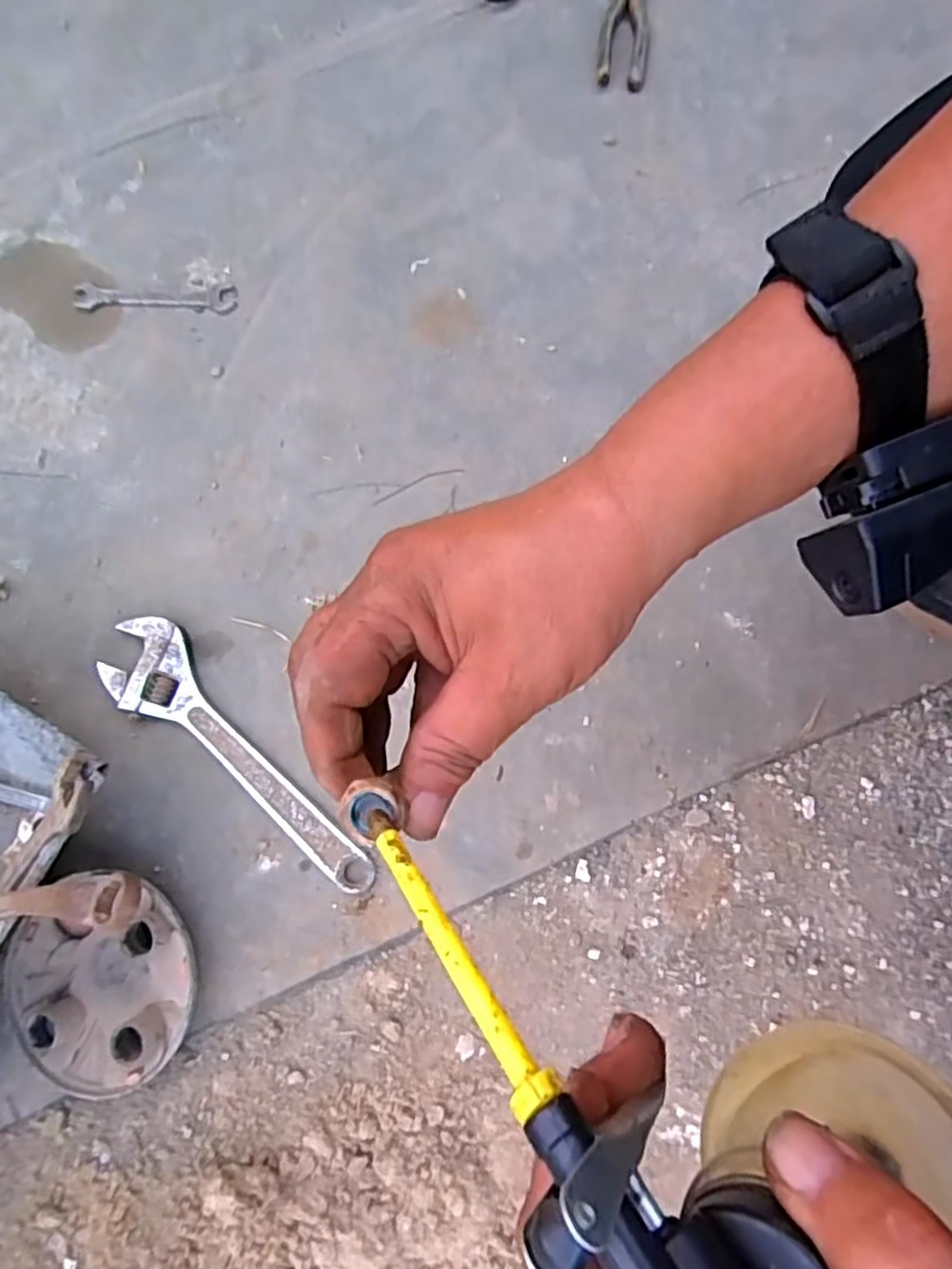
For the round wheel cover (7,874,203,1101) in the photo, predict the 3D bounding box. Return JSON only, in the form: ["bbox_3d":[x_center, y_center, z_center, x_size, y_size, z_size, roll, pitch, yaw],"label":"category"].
[{"bbox_3d":[-0.272,0.256,0.518,0.142,0.043,0.144,0,76,1],"label":"round wheel cover"}]

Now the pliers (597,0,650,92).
[{"bbox_3d":[0.155,-0.632,0.719,0.049,0.010,0.169,7,76,3],"label":"pliers"}]

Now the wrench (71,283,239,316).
[{"bbox_3d":[-0.306,-0.326,0.675,0.154,0.007,0.030,3,76,2],"label":"wrench"}]

